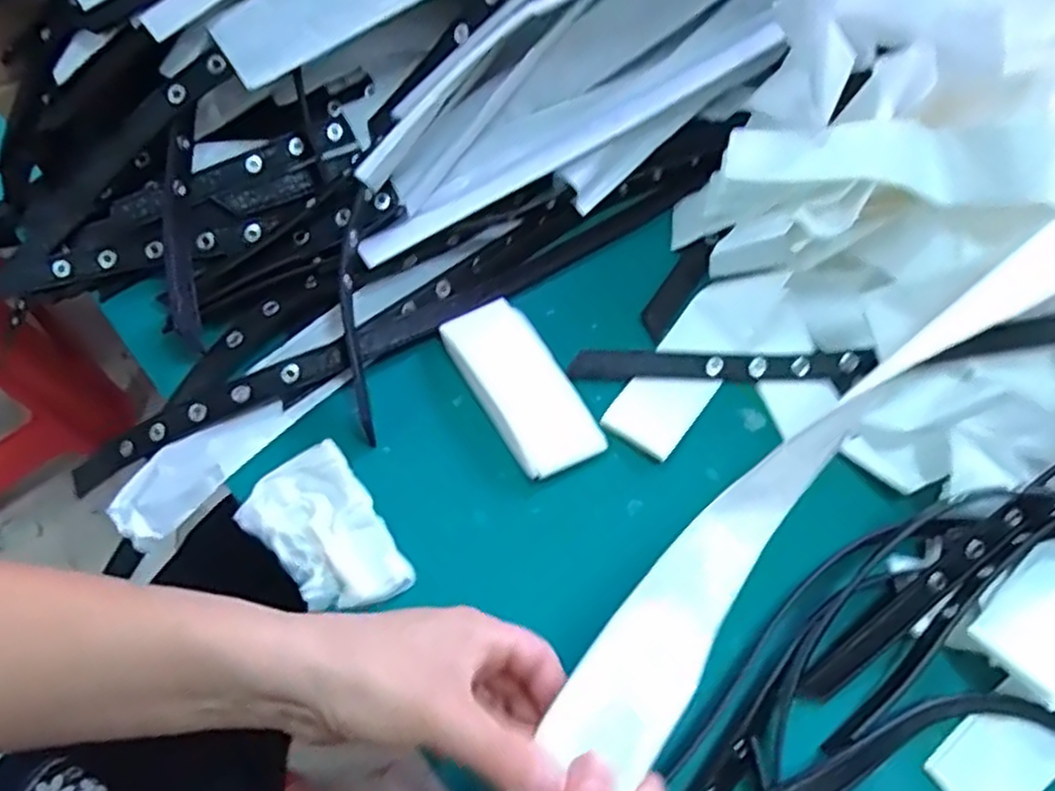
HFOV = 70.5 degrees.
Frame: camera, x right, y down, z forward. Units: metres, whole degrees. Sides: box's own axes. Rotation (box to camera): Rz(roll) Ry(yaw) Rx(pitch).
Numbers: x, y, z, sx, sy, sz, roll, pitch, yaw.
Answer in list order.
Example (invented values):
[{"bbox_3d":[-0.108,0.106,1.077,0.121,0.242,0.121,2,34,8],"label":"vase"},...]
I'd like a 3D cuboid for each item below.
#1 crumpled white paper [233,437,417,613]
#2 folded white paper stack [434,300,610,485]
[{"bbox_3d":[-0.112,0.077,0.411,0.061,0.011,0.097,-32,69,-18],"label":"crumpled white paper"},{"bbox_3d":[-0.003,-0.006,0.461,0.057,0.009,0.118,-26,68,-16],"label":"folded white paper stack"}]

